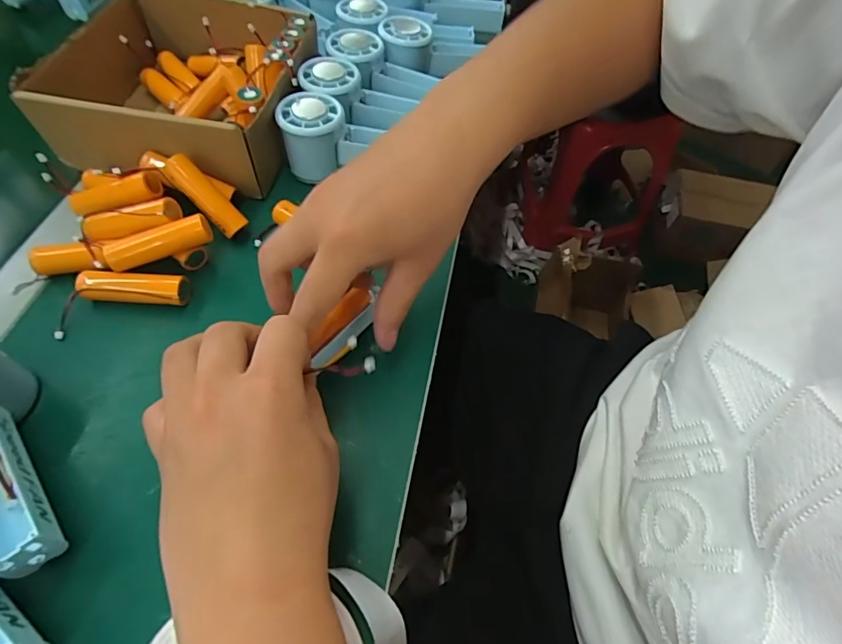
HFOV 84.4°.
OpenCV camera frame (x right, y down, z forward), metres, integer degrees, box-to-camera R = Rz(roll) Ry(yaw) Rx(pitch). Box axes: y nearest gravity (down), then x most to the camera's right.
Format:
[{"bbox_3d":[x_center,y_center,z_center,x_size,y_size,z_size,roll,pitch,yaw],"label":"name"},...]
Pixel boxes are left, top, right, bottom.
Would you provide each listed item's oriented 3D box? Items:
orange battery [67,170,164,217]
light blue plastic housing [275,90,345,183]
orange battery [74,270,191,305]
[{"bbox_3d":[-0.246,-0.100,0.371,0.078,0.018,0.022,-13,57,6],"label":"orange battery"},{"bbox_3d":[-0.095,-0.164,0.412,0.055,0.052,0.058,-3,57,-6],"label":"light blue plastic housing"},{"bbox_3d":[-0.210,-0.024,0.339,0.072,0.017,0.020,0,57,-4],"label":"orange battery"}]

